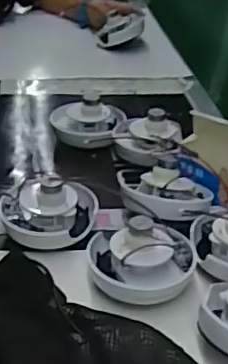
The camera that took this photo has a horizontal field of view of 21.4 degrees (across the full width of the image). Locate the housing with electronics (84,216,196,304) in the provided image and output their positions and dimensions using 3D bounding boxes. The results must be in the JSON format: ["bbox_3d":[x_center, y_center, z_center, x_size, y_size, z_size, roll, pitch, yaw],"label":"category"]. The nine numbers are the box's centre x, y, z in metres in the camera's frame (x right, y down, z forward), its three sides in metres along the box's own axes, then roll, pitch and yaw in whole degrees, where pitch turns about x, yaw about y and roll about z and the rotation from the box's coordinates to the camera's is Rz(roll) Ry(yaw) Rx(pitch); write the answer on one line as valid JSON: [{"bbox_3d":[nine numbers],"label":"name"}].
[{"bbox_3d":[0.027,0.074,0.604,0.107,0.066,0.092,6,30,5],"label":"housing with electronics"}]

